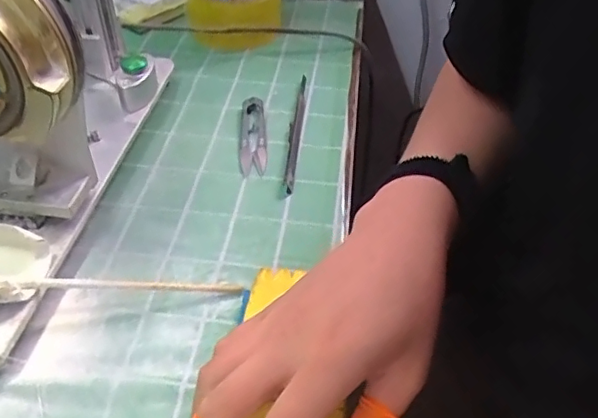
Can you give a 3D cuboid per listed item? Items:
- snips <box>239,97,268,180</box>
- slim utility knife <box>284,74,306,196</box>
[{"bbox_3d":[-0.041,-0.067,0.502,0.023,0.008,0.096,-4,42,-3],"label":"snips"},{"bbox_3d":[-0.003,-0.074,0.509,0.010,0.010,0.168,2,42,4],"label":"slim utility knife"}]

